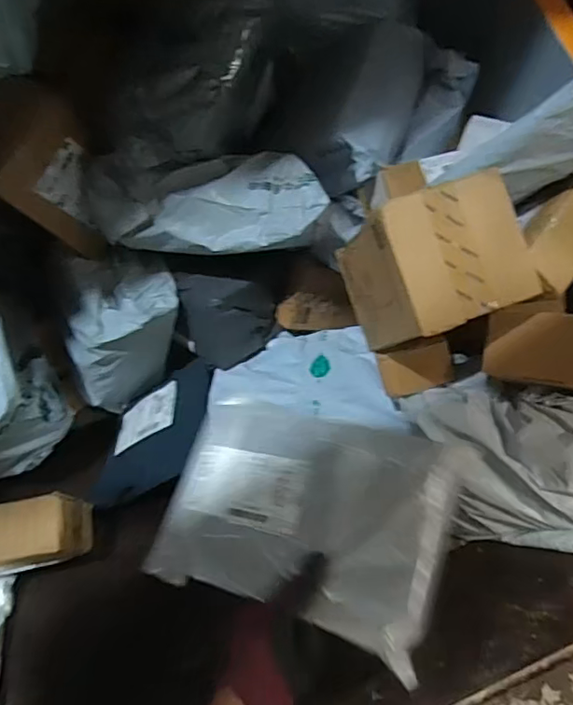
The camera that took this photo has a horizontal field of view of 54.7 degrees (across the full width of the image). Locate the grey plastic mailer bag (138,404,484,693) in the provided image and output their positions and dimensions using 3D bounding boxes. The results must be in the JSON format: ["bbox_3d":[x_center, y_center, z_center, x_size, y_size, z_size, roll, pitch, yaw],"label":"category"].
[{"bbox_3d":[0.013,0.157,0.558,0.286,0.026,0.203,10,67,28],"label":"grey plastic mailer bag"}]

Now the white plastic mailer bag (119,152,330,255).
[{"bbox_3d":[-0.071,-0.179,0.679,0.244,0.081,0.113,4,42,13],"label":"white plastic mailer bag"}]

